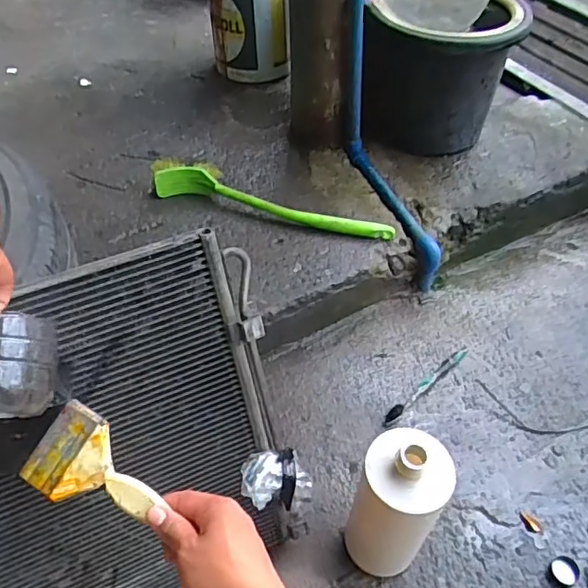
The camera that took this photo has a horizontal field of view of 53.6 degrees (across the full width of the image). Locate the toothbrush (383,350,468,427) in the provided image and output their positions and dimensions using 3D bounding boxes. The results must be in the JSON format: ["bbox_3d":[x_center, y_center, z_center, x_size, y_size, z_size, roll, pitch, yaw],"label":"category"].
[{"bbox_3d":[0.183,0.123,0.799,0.169,0.011,0.019,-34,56,-25],"label":"toothbrush"}]

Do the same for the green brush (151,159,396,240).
[{"bbox_3d":[-0.034,-0.150,0.892,0.385,0.055,0.067,11,50,11],"label":"green brush"}]

